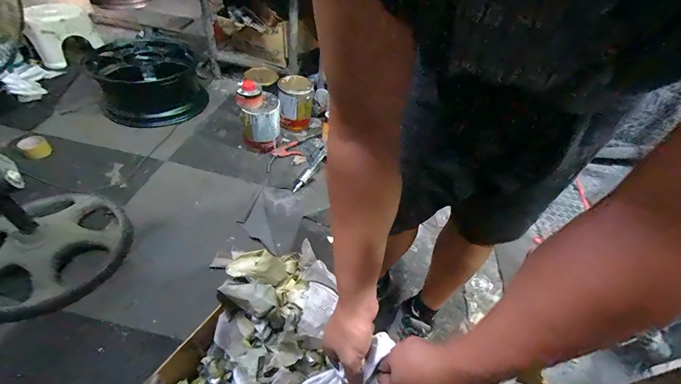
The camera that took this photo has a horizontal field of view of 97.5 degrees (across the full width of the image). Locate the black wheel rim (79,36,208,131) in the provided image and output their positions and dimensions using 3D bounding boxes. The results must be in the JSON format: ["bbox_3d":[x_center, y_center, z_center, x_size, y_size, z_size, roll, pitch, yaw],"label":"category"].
[{"bbox_3d":[-0.867,-0.515,1.389,0.392,0.255,0.412,-11,50,-22],"label":"black wheel rim"}]

